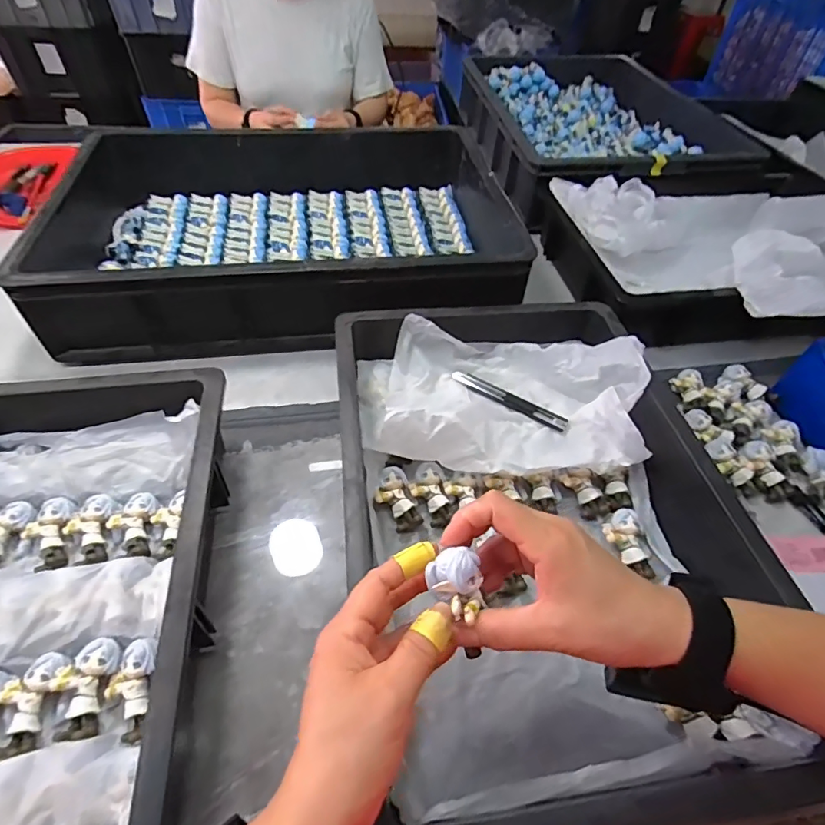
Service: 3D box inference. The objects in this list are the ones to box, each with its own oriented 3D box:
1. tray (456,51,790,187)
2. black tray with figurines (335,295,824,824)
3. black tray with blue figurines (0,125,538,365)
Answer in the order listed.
[{"bbox_3d":[0.331,-0.556,0.954,0.373,0.132,0.652,-7,50,-9],"label":"tray"},{"bbox_3d":[0.098,0.077,0.431,0.303,0.092,0.445,-5,50,-7],"label":"black tray with figurines"},{"bbox_3d":[-0.178,-0.258,0.692,0.592,0.119,0.434,-9,50,-11],"label":"black tray with blue figurines"}]

